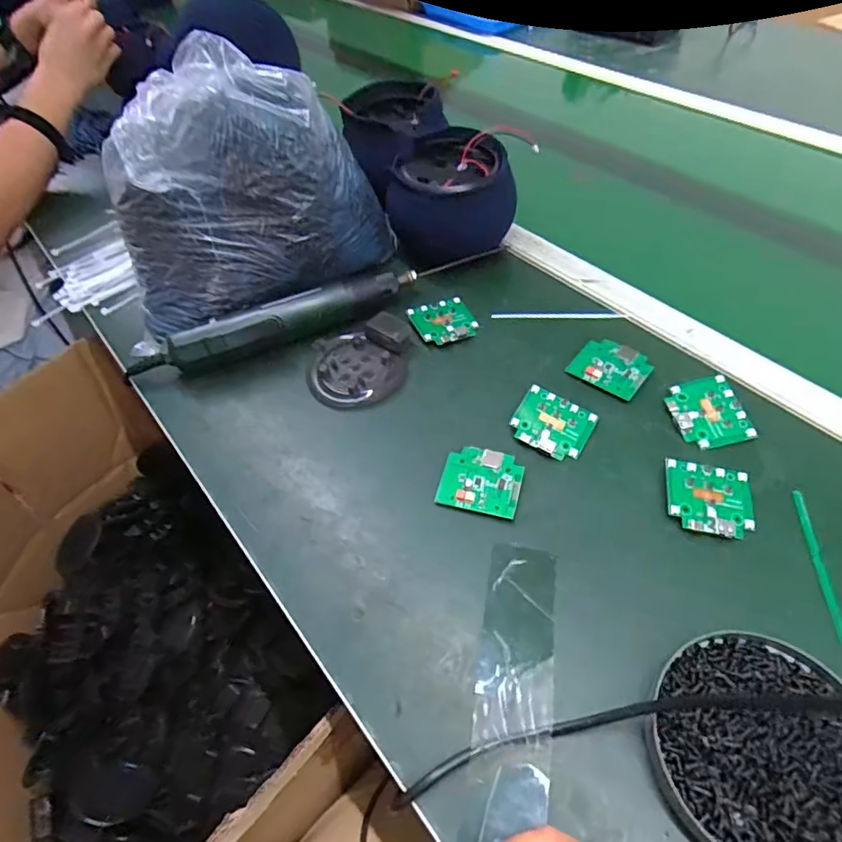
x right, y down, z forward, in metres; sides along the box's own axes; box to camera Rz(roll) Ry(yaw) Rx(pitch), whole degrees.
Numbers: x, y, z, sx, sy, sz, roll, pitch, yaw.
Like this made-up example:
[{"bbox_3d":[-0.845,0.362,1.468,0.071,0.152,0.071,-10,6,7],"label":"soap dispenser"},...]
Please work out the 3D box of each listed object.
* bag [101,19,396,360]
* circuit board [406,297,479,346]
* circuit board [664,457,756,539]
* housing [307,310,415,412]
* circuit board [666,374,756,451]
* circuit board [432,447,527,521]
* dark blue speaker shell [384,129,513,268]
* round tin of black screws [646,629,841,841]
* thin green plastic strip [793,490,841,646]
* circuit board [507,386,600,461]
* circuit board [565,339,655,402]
[{"bbox_3d":[-0.163,-0.205,0.508,0.254,0.211,0.137,-8,52,-2],"label":"bag"},{"bbox_3d":[0.023,-0.097,0.521,0.060,0.004,0.052,-18,59,-23],"label":"circuit board"},{"bbox_3d":[0.207,0.055,0.383,0.059,0.004,0.054,9,57,2],"label":"circuit board"},{"bbox_3d":[-0.052,-0.055,0.493,0.103,0.027,0.082,-24,54,-13],"label":"housing"},{"bbox_3d":[0.230,-0.007,0.429,0.055,0.005,0.061,-15,60,1],"label":"circuit board"},{"bbox_3d":[0.045,0.044,0.406,0.059,0.010,0.051,11,53,13],"label":"circuit board"},{"bbox_3d":[0.030,-0.228,0.578,0.126,0.103,0.099,-24,53,-13],"label":"dark blue speaker shell"},{"bbox_3d":[0.184,0.174,0.285,0.111,0.021,0.114,-2,52,3],"label":"round tin of black screws"},{"bbox_3d":[0.262,0.092,0.352,0.007,0.008,0.106,5,52,9],"label":"thin green plastic strip"},{"bbox_3d":[0.106,0.002,0.434,0.060,0.004,0.053,29,65,14],"label":"circuit board"},{"bbox_3d":[0.167,-0.047,0.470,0.061,0.012,0.055,32,61,26],"label":"circuit board"}]

